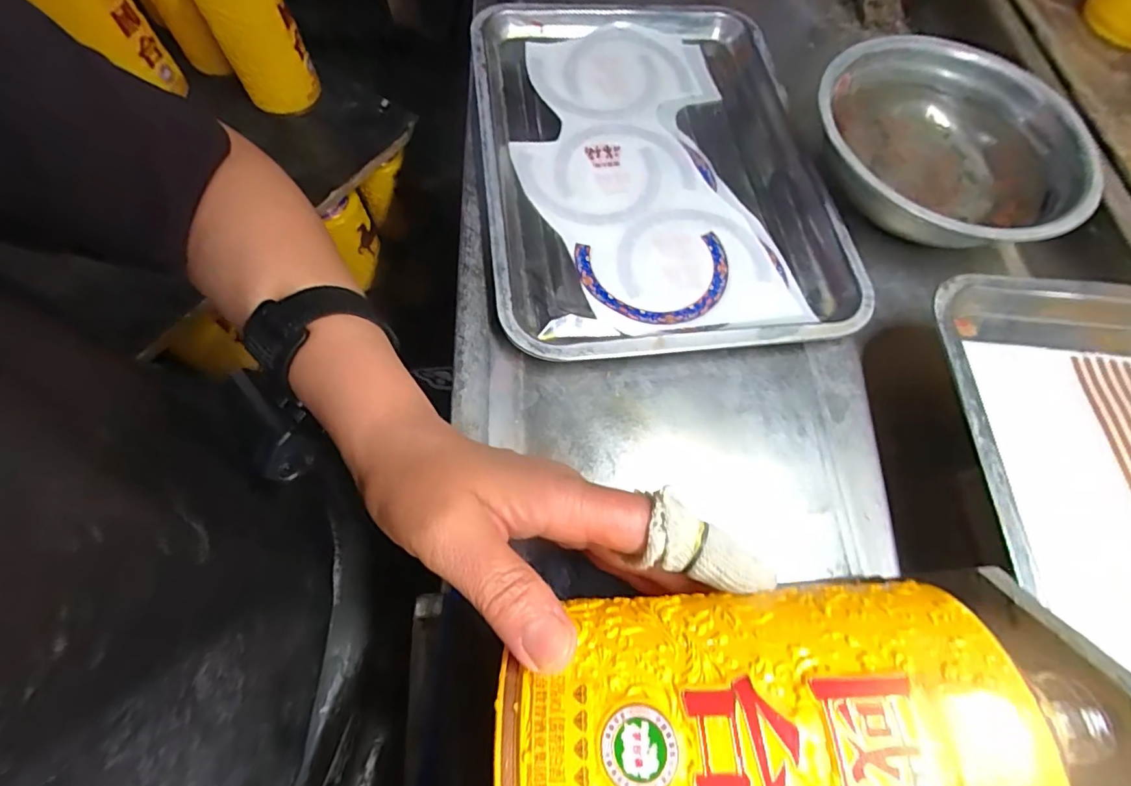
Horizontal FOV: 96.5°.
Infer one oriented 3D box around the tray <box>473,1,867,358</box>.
[{"bbox_3d":[0.070,-0.200,0.410,0.267,0.028,0.370,-7,66,-3],"label":"tray"}]

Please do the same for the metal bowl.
[{"bbox_3d":[0.294,-0.195,0.394,0.197,0.049,0.195,0,66,0],"label":"metal bowl"}]

